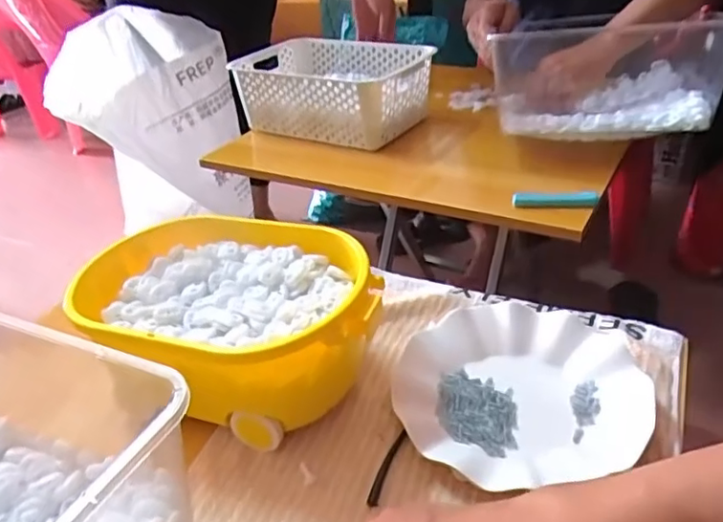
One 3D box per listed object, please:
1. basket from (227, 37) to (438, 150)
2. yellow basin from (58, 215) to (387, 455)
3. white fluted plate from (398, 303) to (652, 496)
[{"bbox_3d":[-0.042,-0.282,0.988,0.298,0.124,0.198,16,39,31],"label":"basket"},{"bbox_3d":[-0.100,0.053,0.476,0.233,0.106,0.162,7,35,20],"label":"yellow basin"},{"bbox_3d":[0.121,0.094,0.450,0.190,0.024,0.166,-12,33,-9],"label":"white fluted plate"}]

